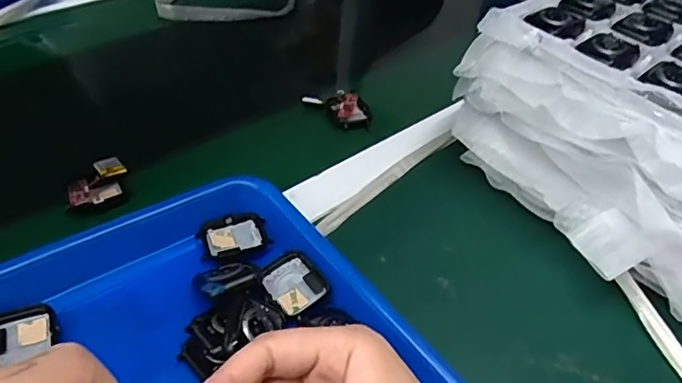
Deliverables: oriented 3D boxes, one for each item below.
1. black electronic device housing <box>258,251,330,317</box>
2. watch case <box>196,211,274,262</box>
[{"bbox_3d":[-0.031,0.059,0.360,0.032,0.011,0.039,-24,51,-30],"label":"black electronic device housing"},{"bbox_3d":[-0.075,0.031,0.385,0.046,0.008,0.034,-12,46,-19],"label":"watch case"}]

